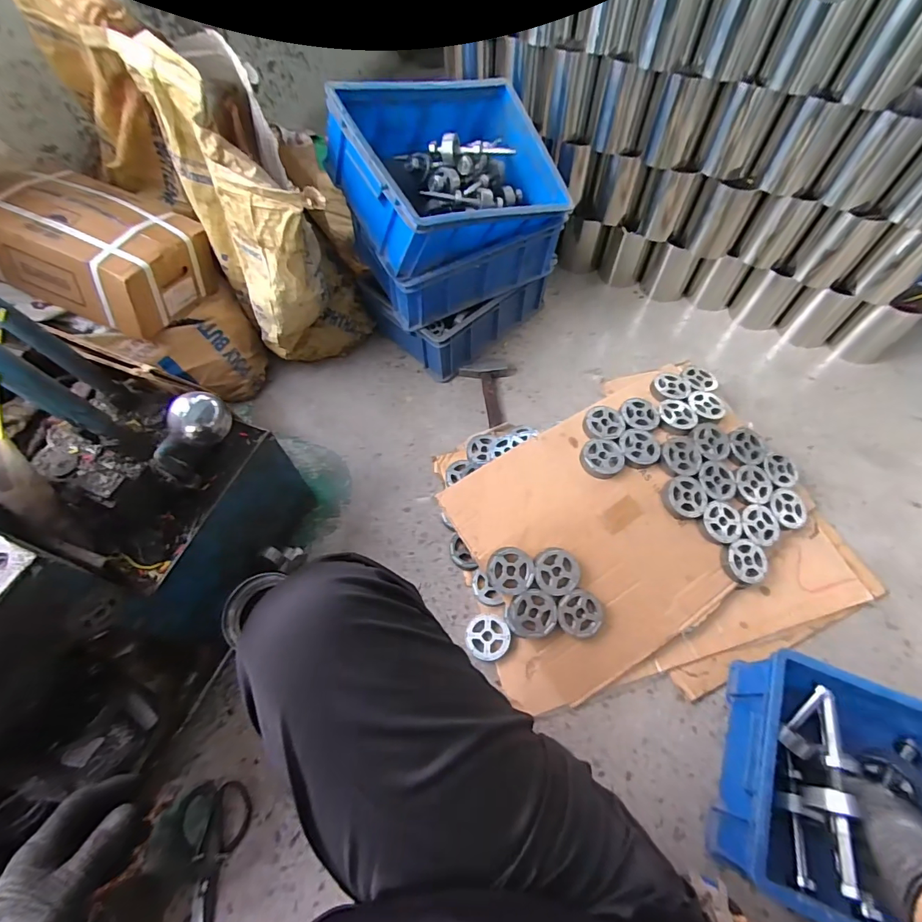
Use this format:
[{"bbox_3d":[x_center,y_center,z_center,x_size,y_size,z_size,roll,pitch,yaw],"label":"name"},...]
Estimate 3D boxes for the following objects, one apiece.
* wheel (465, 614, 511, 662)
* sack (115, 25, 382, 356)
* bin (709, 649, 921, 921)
[{"bbox_3d":[0.048,0.314,0.806,0.077,0.023,0.077,-1,61,1],"label":"wheel"},{"bbox_3d":[-0.359,-0.398,0.896,0.264,0.575,0.270,-7,60,-3],"label":"sack"},{"bbox_3d":[0.597,0.482,0.621,0.407,0.179,0.295,19,63,12],"label":"bin"}]

